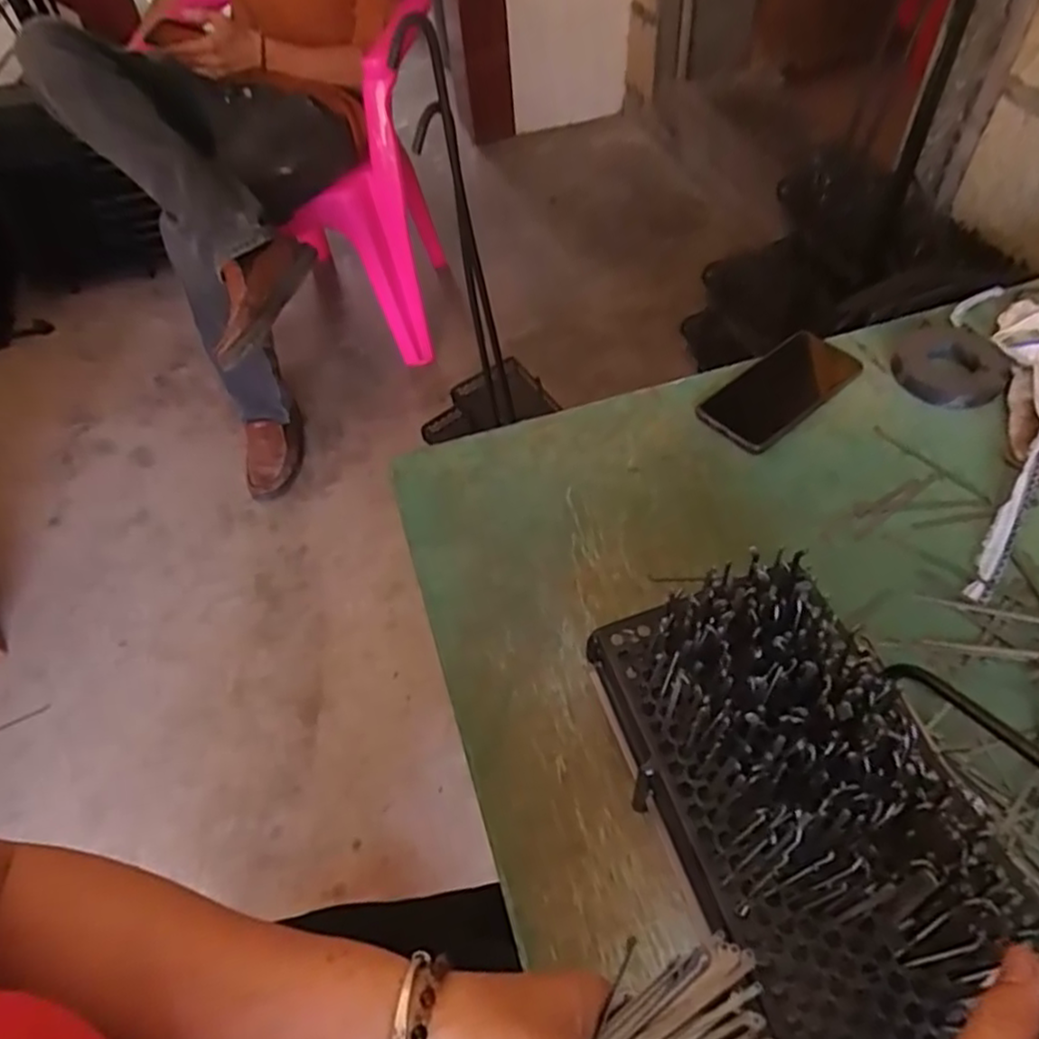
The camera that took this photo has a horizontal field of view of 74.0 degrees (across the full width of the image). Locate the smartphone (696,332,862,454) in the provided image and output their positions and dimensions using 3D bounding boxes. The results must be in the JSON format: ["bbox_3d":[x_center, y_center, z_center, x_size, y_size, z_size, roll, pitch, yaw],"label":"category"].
[{"bbox_3d":[0.250,-0.127,0.657,0.165,0.010,0.077,-36,66,-19],"label":"smartphone"}]

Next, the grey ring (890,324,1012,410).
[{"bbox_3d":[0.411,-0.148,0.659,0.099,0.014,0.106,-3,52,4],"label":"grey ring"}]

